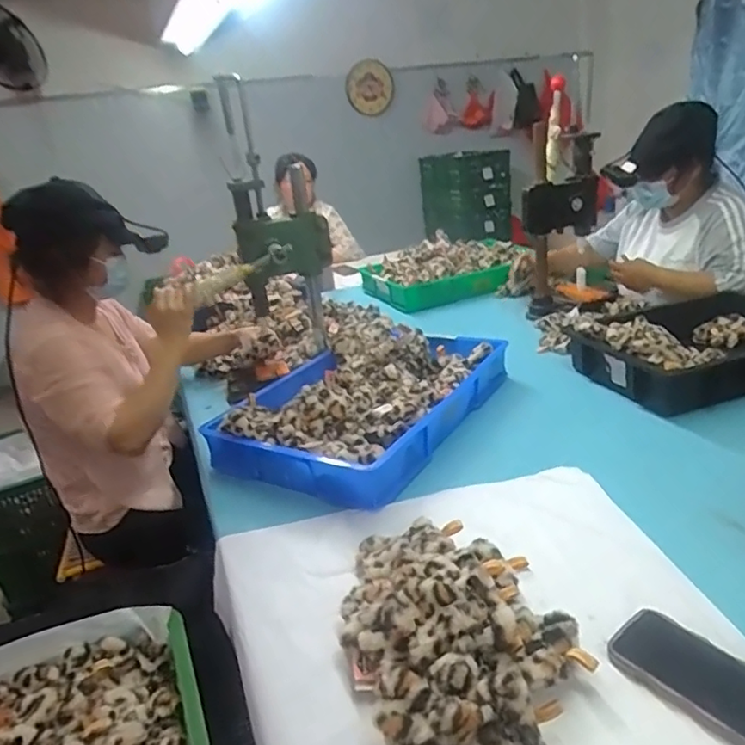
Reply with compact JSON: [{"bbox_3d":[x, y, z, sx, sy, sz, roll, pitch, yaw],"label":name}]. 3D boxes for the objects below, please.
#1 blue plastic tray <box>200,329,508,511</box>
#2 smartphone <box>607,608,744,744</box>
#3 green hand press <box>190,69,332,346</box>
[{"bbox_3d":[-0.009,0.039,1.098,0.369,0.092,0.522,8,27,33],"label":"blue plastic tray"},{"bbox_3d":[0.312,0.283,0.537,0.081,0.012,0.167,-23,27,-33],"label":"smartphone"},{"bbox_3d":[-0.199,-0.315,1.231,0.204,0.540,0.226,-15,24,-18],"label":"green hand press"}]

